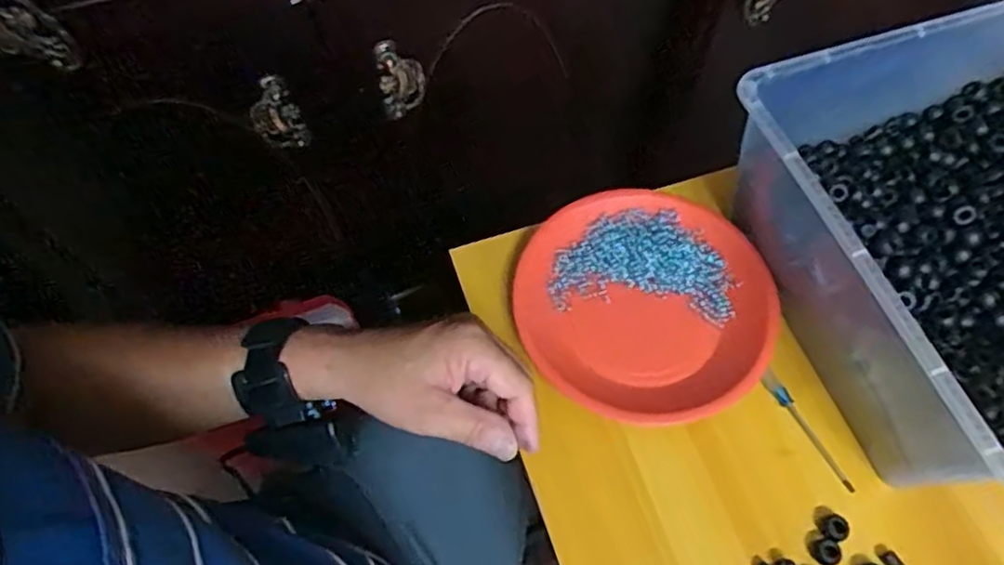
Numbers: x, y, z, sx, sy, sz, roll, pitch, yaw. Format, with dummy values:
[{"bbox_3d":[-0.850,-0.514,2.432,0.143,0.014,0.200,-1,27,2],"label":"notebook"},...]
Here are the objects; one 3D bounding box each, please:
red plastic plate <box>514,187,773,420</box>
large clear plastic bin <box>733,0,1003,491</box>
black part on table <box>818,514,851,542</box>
[{"bbox_3d":[0.113,0.016,0.537,0.193,0.036,0.191,0,63,0],"label":"red plastic plate"},{"bbox_3d":[0.354,-0.029,0.482,0.298,0.142,0.301,-17,64,-9],"label":"large clear plastic bin"},{"bbox_3d":[0.229,0.171,0.463,0.018,0.014,0.017,0,63,0],"label":"black part on table"}]

